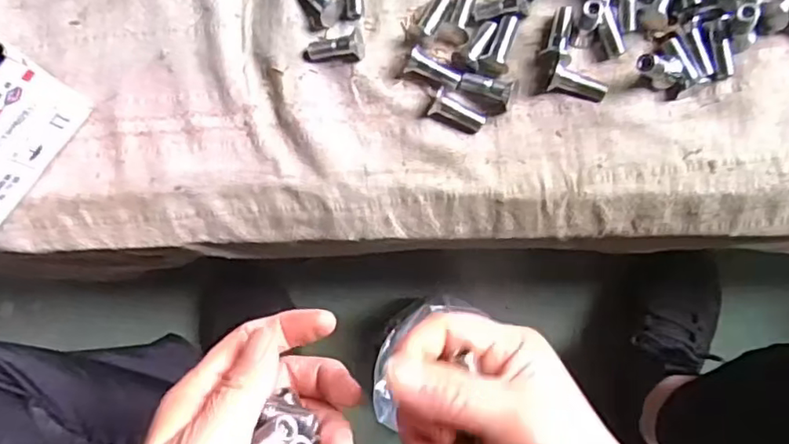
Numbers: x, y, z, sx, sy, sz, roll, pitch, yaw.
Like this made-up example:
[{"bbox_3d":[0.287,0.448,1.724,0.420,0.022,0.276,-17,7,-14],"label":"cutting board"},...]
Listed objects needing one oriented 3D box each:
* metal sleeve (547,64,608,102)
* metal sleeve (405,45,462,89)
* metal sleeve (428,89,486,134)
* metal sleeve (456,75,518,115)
[{"bbox_3d":[0.112,-0.084,0.369,0.034,0.016,0.013,15,84,8],"label":"metal sleeve"},{"bbox_3d":[0.025,-0.096,0.382,0.035,0.012,0.016,26,85,-8],"label":"metal sleeve"},{"bbox_3d":[0.040,-0.068,0.377,0.034,0.013,0.015,23,85,-4],"label":"metal sleeve"},{"bbox_3d":[0.058,-0.081,0.377,0.035,0.017,0.021,12,84,8],"label":"metal sleeve"}]

